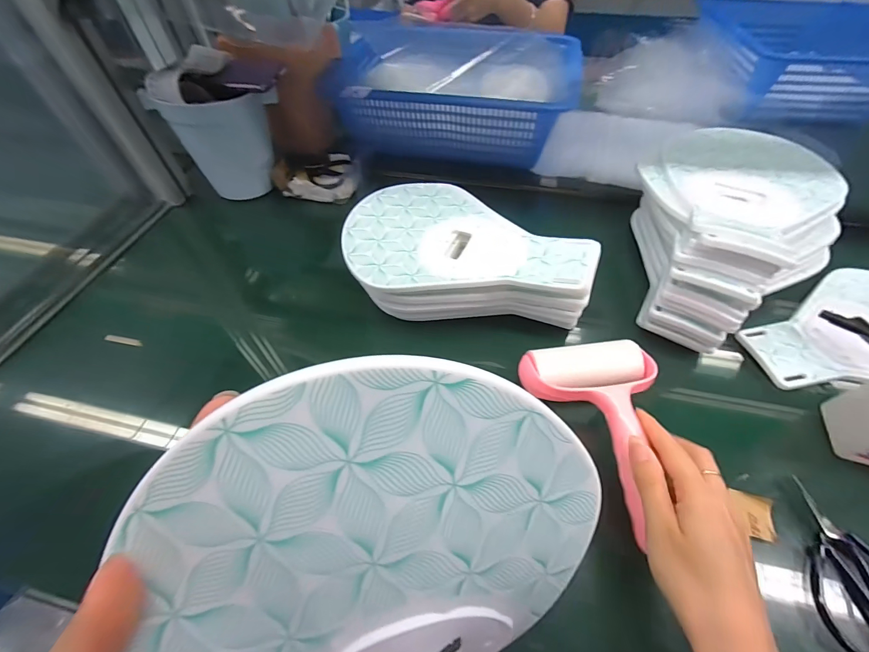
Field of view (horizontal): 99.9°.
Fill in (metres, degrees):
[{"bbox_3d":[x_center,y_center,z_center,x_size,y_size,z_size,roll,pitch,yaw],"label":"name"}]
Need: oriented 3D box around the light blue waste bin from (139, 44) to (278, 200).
[{"bbox_3d":[-0.299,-0.275,0.523,0.111,0.168,0.123,33,60,24],"label":"light blue waste bin"}]

